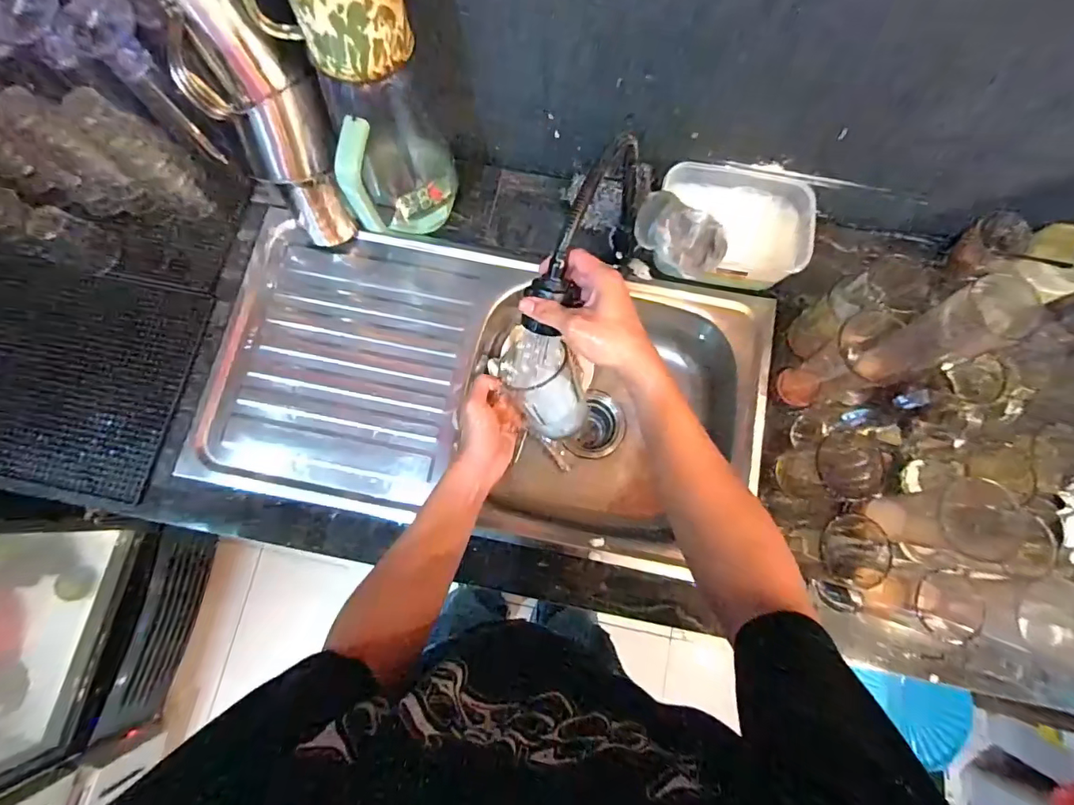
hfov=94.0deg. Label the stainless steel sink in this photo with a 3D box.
[{"bbox_3d":[-0.069,-0.006,0.757,0.752,0.169,0.400,10,78,2],"label":"stainless steel sink"}]

